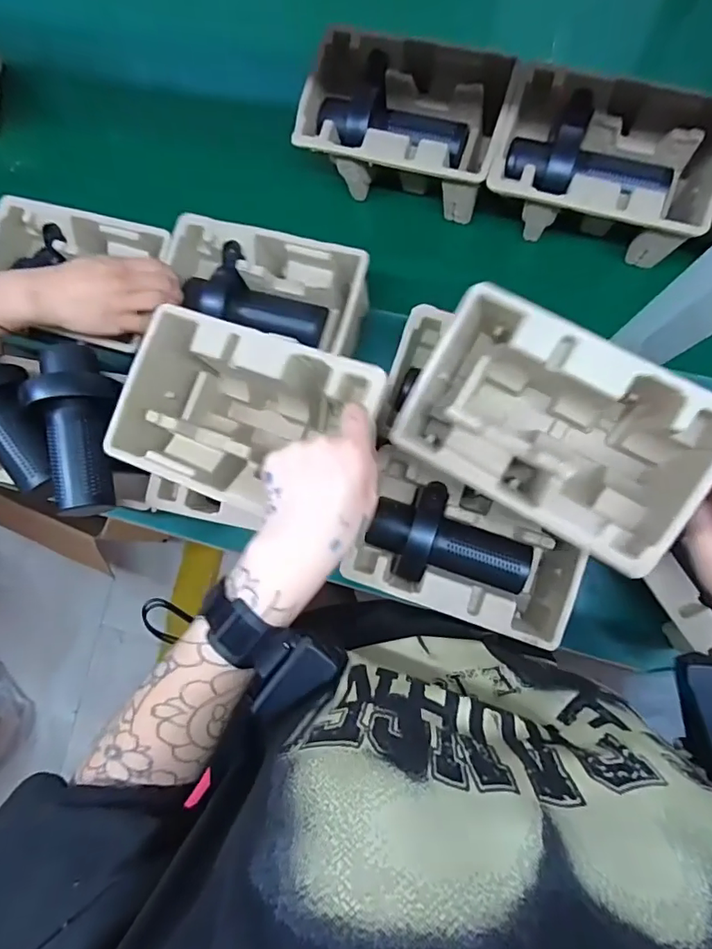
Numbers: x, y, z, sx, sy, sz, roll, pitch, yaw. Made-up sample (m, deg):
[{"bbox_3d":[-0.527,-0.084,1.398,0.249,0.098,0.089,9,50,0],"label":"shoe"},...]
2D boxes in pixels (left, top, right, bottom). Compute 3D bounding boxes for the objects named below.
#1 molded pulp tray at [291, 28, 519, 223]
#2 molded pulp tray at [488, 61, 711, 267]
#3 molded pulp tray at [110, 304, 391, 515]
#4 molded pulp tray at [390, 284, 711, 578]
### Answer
[{"bbox_3d":[0.058,-0.402,0.592,0.225,0.094,0.146,15,90,9],"label":"molded pulp tray"},{"bbox_3d":[0.263,-0.329,0.554,0.231,0.106,0.135,21,91,9],"label":"molded pulp tray"},{"bbox_3d":[-0.093,-0.049,0.467,0.223,0.125,0.138,19,91,9],"label":"molded pulp tray"},{"bbox_3d":[0.162,-0.033,0.435,0.223,0.122,0.139,30,92,9],"label":"molded pulp tray"}]

